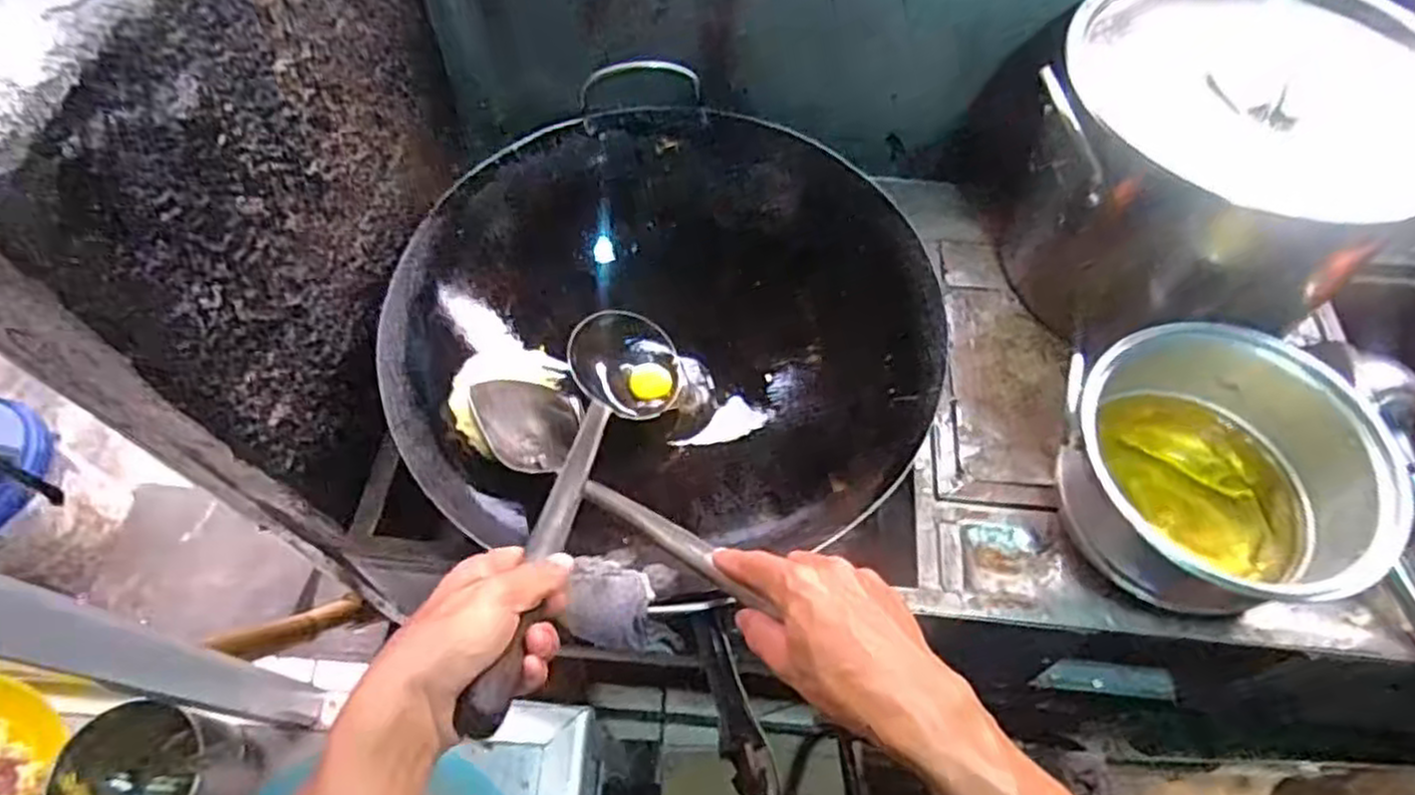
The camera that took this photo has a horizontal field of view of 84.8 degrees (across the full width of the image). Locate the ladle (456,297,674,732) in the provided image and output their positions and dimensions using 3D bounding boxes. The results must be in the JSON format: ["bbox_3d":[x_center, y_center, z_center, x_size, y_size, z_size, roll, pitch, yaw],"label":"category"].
[{"bbox_3d":[-0.083,0.042,0.555,0.090,0.077,0.447,3,24,1],"label":"ladle"}]

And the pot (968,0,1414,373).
[{"bbox_3d":[0.453,-0.202,0.708,0.290,0.244,0.284,0,61,0],"label":"pot"}]

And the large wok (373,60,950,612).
[{"bbox_3d":[-0.037,-0.046,0.712,0.459,0.159,0.446,0,61,0],"label":"large wok"}]

